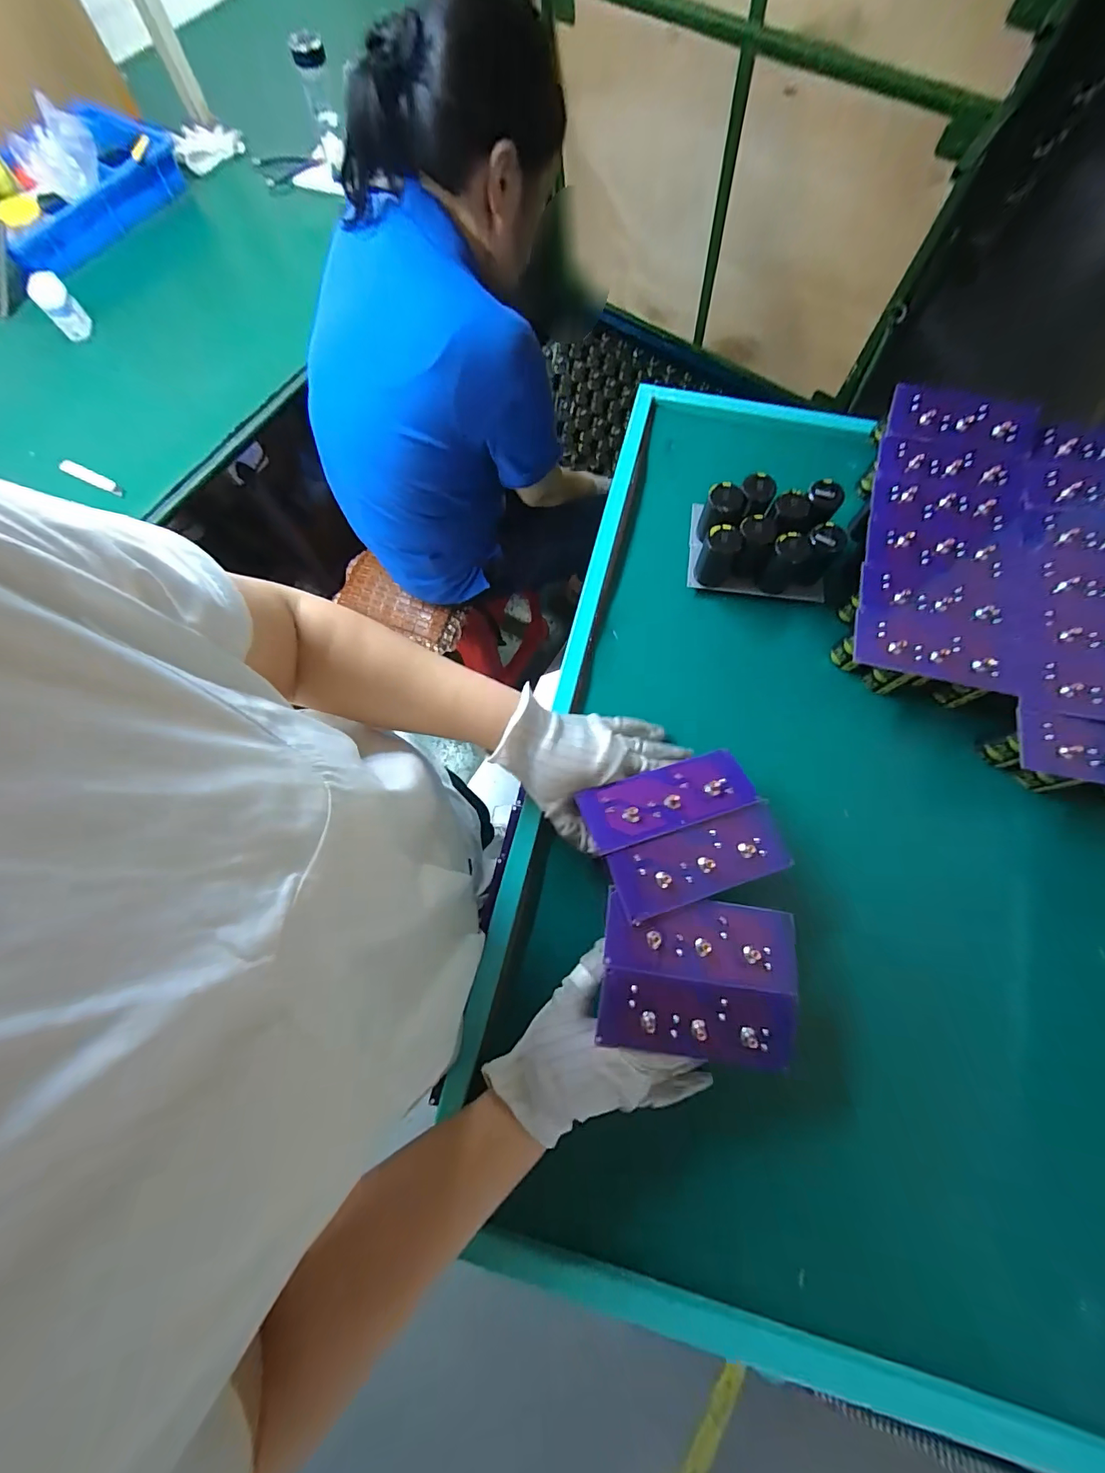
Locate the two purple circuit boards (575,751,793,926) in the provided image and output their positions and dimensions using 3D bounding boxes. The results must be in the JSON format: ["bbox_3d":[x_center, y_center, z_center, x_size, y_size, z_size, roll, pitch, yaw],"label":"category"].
[{"bbox_3d":[0.104,0.073,0.361,0.135,0.018,0.102,-20,73,-5],"label":"two purple circuit boards"}]

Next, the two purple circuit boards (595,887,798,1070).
[{"bbox_3d":[0.104,0.172,0.330,0.134,0.014,0.101,6,73,3],"label":"two purple circuit boards"}]

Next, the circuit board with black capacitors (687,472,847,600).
[{"bbox_3d":[0.215,-0.207,0.479,0.145,0.055,0.101,7,73,3],"label":"circuit board with black capacitors"}]

